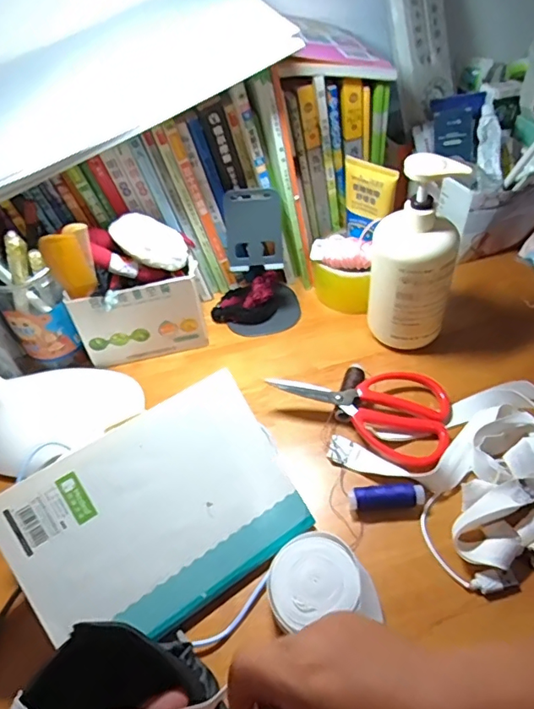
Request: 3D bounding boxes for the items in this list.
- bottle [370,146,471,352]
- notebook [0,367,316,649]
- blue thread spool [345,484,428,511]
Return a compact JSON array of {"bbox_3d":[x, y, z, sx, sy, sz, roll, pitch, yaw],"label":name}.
[{"bbox_3d":[0.136,-0.089,0.496,0.072,0.197,0.069,4,47,10],"label":"bottle"},{"bbox_3d":[-0.077,0.116,0.385,0.197,0.007,0.142,-30,88,-23],"label":"notebook"},{"bbox_3d":[0.097,0.116,0.425,0.061,0.019,0.017,-5,46,2],"label":"blue thread spool"}]

